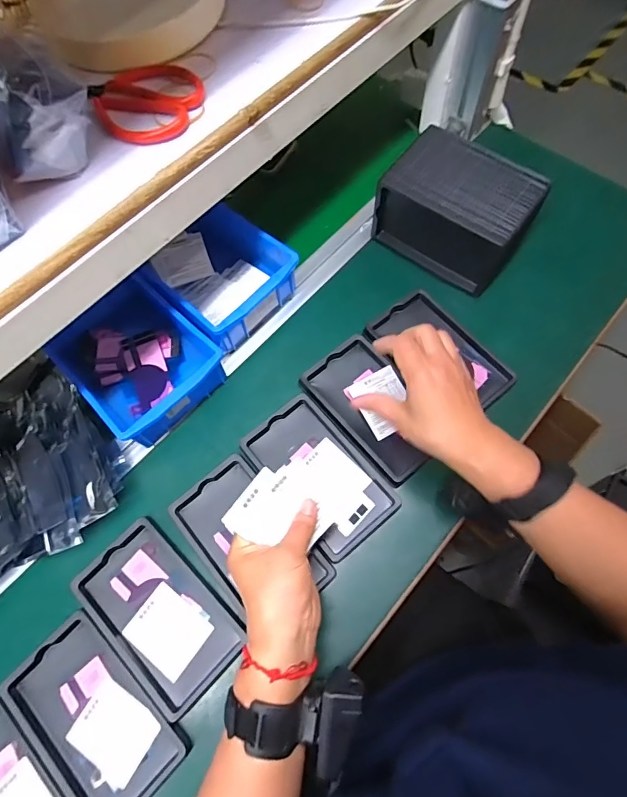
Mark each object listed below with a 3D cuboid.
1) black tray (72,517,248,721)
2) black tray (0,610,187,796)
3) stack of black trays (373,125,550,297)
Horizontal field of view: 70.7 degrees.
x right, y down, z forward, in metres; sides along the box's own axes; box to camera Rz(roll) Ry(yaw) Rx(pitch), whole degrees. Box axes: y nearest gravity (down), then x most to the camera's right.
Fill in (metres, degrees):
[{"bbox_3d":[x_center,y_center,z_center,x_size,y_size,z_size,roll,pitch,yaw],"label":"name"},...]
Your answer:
[{"bbox_3d":[-0.146,0.203,0.418,0.157,0.015,0.093,41,76,17],"label":"black tray"},{"bbox_3d":[-0.195,0.284,0.391,0.155,0.013,0.096,40,75,17],"label":"black tray"},{"bbox_3d":[0.169,-0.223,0.530,0.163,0.101,0.115,34,73,15],"label":"stack of black trays"}]

